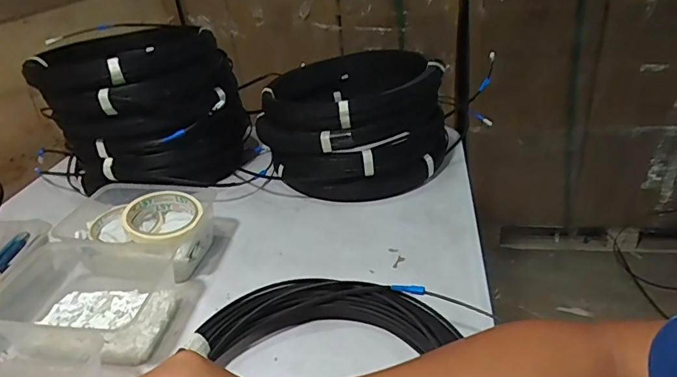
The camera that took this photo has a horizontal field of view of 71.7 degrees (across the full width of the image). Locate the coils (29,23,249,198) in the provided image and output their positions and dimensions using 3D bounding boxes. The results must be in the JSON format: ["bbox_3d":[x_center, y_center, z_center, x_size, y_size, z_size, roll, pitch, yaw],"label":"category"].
[{"bbox_3d":[-0.311,-0.143,0.775,0.283,0.189,0.266,-5,30,3],"label":"coils"}]

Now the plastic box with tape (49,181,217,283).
[{"bbox_3d":[-0.247,0.055,0.600,0.156,0.074,0.115,1,31,12],"label":"plastic box with tape"}]

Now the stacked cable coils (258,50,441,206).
[{"bbox_3d":[0.032,-0.118,0.771,0.269,0.155,0.299,1,31,12],"label":"stacked cable coils"}]

